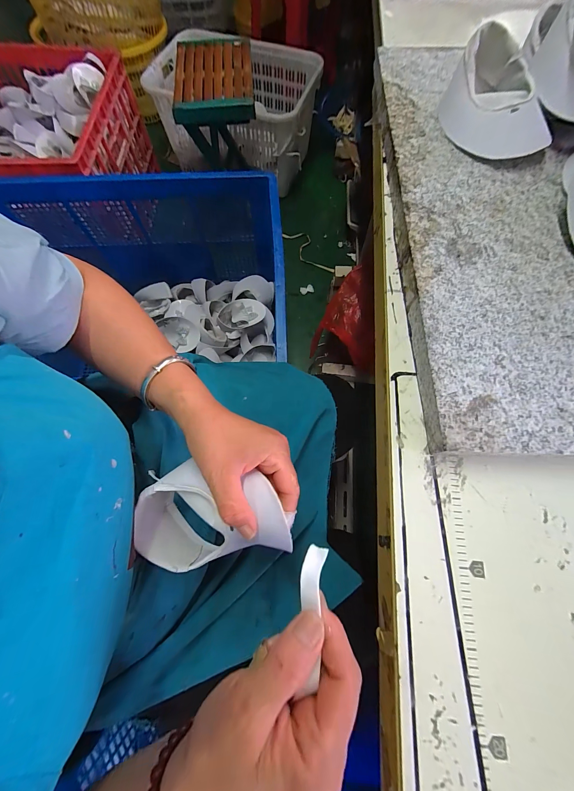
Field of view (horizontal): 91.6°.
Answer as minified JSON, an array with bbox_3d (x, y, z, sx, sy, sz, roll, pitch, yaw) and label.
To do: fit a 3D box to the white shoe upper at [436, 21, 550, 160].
[{"bbox_3d":[0.237,-0.342,0.322,0.088,0.055,0.146,1,71,1],"label":"white shoe upper"}]

